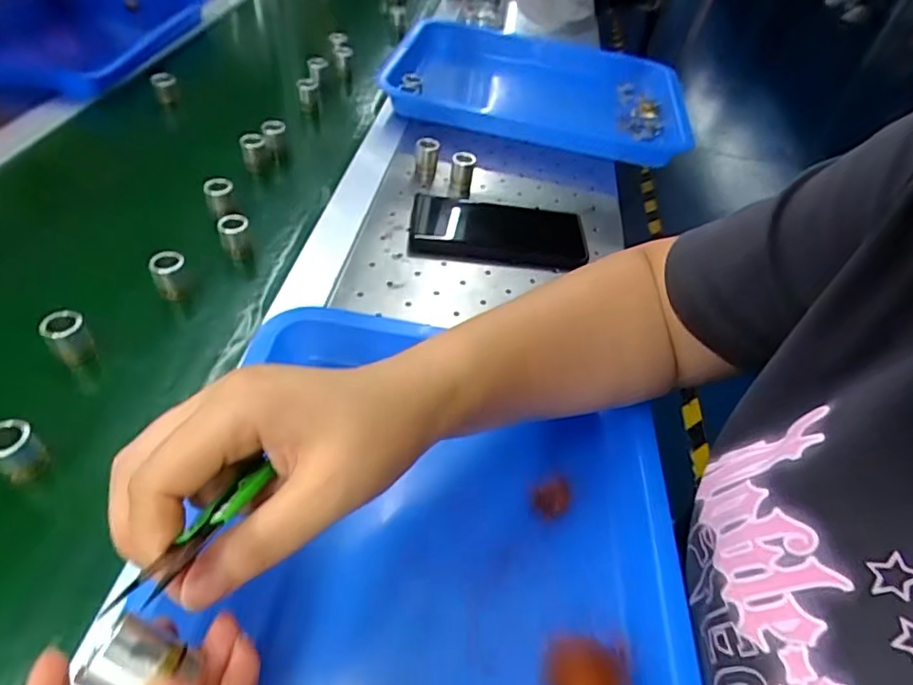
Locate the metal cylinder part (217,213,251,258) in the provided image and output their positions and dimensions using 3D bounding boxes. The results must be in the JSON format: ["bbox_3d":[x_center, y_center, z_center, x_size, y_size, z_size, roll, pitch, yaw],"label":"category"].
[{"bbox_3d":[-0.184,-0.087,0.475,0.023,0.037,0.019,-13,53,-16],"label":"metal cylinder part"}]

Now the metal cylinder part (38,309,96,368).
[{"bbox_3d":[-0.260,0.000,0.383,0.024,0.041,0.019,-32,61,-28],"label":"metal cylinder part"}]

